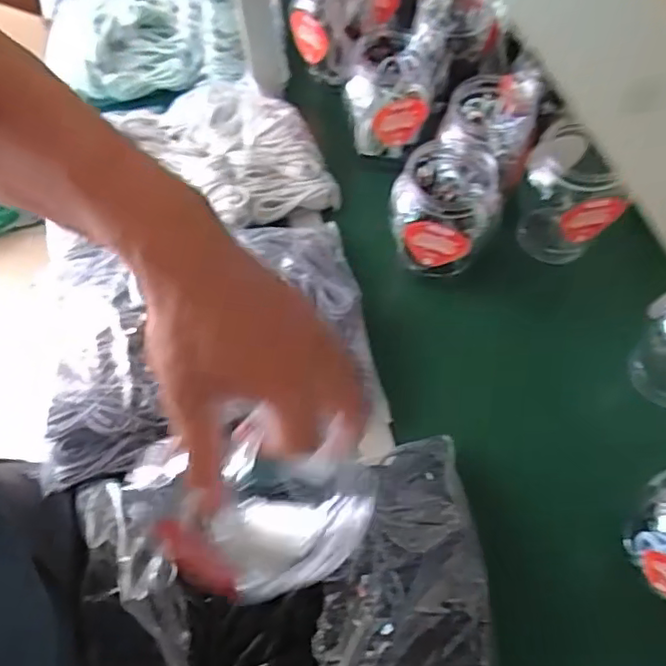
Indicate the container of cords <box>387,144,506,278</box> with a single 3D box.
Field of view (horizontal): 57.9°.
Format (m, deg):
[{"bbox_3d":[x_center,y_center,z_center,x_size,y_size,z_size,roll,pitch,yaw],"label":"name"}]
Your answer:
[{"bbox_3d":[0.128,-0.138,0.689,0.112,0.132,0.121,24,64,15],"label":"container of cords"}]

